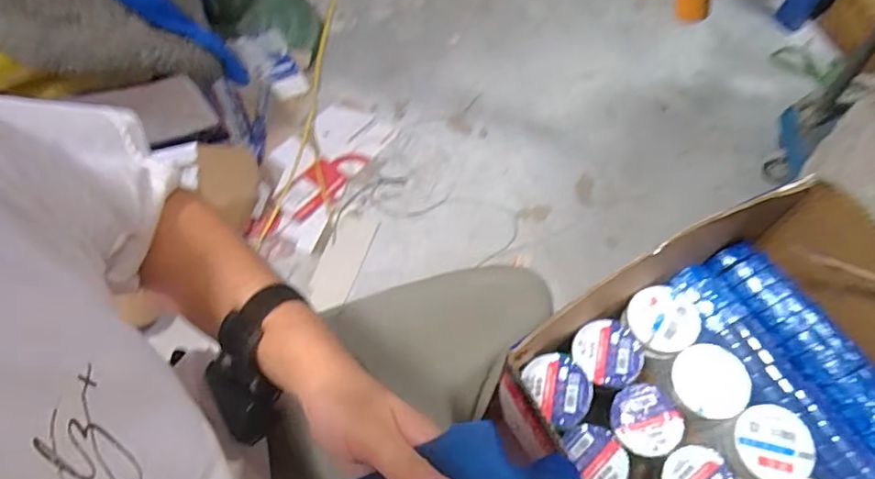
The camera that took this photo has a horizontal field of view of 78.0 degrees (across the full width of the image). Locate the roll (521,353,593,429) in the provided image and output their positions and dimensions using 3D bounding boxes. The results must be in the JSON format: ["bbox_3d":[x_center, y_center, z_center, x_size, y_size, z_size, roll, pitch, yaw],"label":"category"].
[{"bbox_3d":[0.119,0.145,0.528,0.056,0.022,0.067,-29,64,-12],"label":"roll"}]

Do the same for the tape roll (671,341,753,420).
[{"bbox_3d":[0.271,0.141,0.536,0.068,0.018,0.069,-7,62,-1],"label":"tape roll"}]

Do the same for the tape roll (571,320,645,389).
[{"bbox_3d":[0.175,0.118,0.555,0.066,0.018,0.066,-1,62,2],"label":"tape roll"}]

